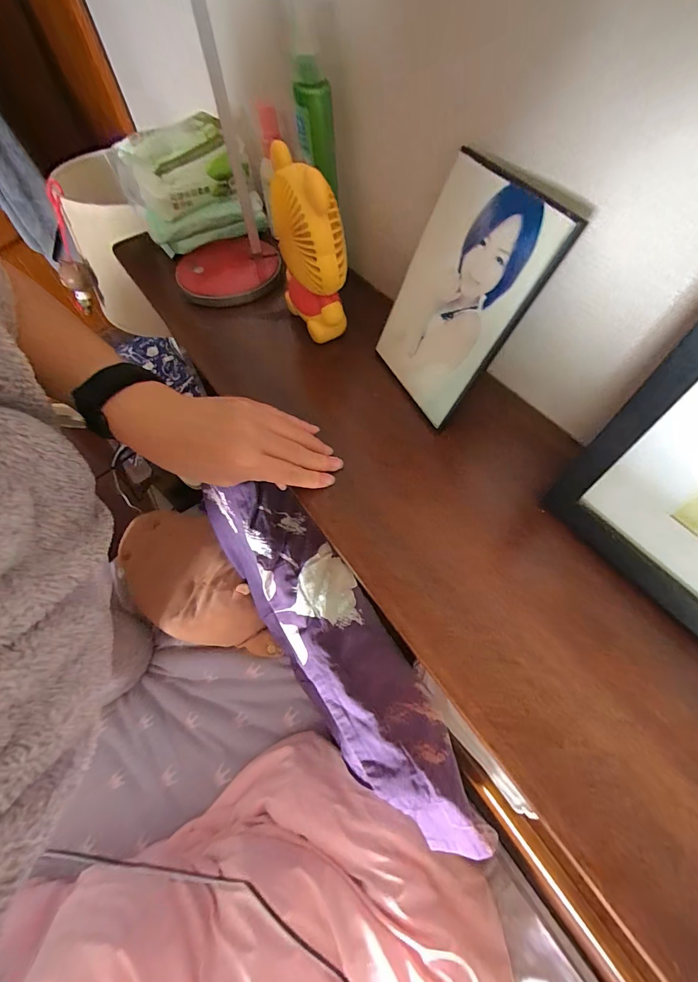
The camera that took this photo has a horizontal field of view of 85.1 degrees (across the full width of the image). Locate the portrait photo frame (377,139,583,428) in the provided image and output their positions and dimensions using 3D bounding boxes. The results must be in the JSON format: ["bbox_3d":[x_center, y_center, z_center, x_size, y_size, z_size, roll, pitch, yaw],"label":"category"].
[{"bbox_3d":[0.087,-0.159,0.323,0.010,0.174,0.126,-12,58,-31],"label":"portrait photo frame"}]

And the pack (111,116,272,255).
[{"bbox_3d":[-0.202,-0.388,0.488,0.166,0.097,0.097,-22,62,-9],"label":"pack"}]

